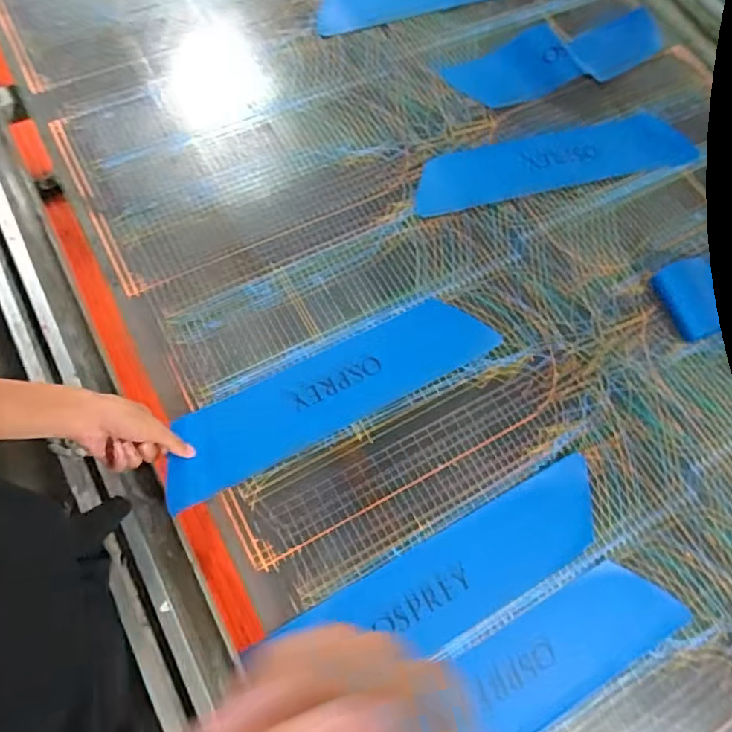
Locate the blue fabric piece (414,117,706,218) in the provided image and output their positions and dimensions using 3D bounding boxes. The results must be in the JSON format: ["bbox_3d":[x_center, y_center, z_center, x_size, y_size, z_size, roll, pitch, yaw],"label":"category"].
[{"bbox_3d":[0.307,-0.338,0.923,0.509,0.008,0.113,-14,70,-10],"label":"blue fabric piece"}]

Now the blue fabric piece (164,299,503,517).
[{"bbox_3d":[-0.046,0.030,0.729,0.452,0.019,0.105,-27,70,-16],"label":"blue fabric piece"}]

